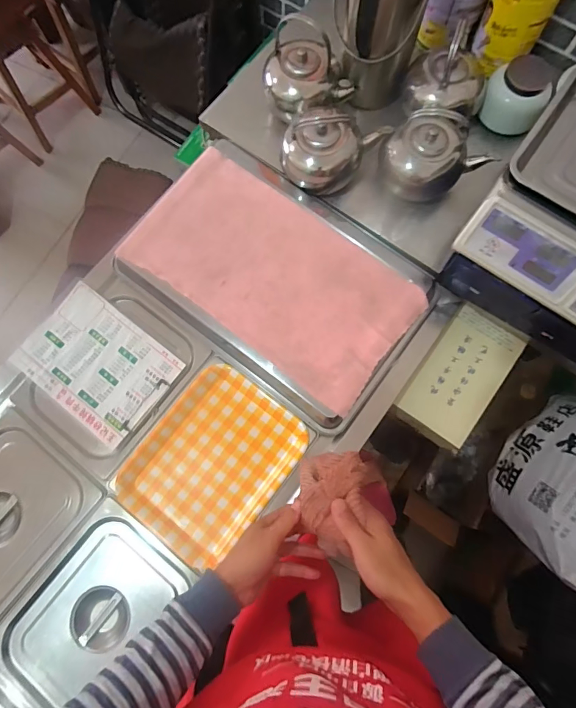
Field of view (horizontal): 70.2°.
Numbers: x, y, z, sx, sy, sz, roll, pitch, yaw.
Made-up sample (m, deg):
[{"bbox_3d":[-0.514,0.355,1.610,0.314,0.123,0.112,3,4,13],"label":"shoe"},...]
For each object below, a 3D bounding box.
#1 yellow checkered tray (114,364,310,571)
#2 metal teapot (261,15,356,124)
[{"bbox_3d":[-0.143,0.203,0.780,0.257,0.022,0.321,36,79,9],"label":"yellow checkered tray"},{"bbox_3d":[0.038,-0.586,0.841,0.176,0.136,0.136,-5,76,0],"label":"metal teapot"}]

